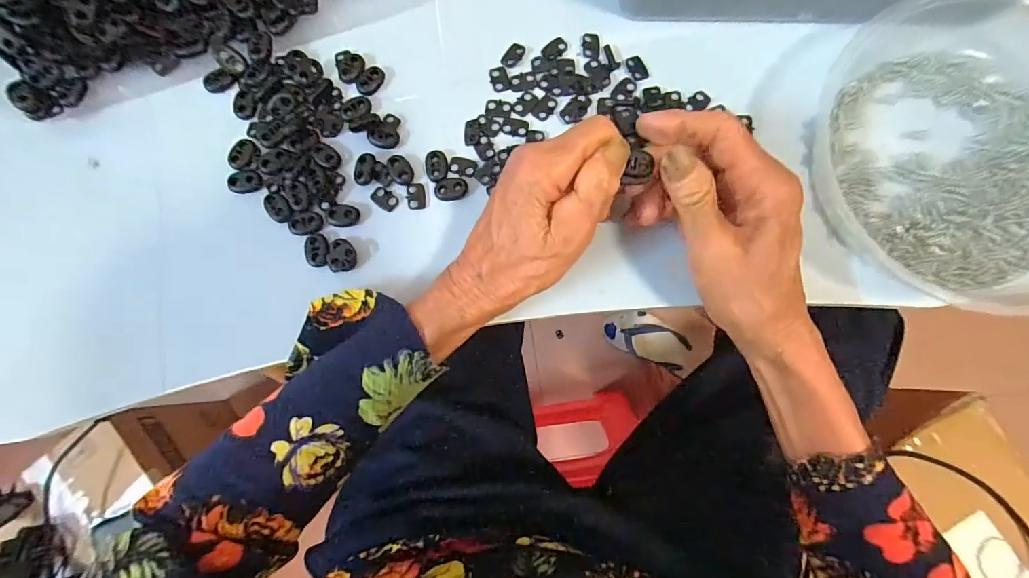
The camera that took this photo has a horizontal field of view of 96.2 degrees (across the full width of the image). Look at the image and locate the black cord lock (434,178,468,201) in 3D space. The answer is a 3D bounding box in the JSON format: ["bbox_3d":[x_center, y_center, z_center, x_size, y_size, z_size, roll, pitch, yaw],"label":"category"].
[{"bbox_3d":[-0.042,-0.067,0.307,0.022,0.005,0.014,-4,83,2],"label":"black cord lock"}]

